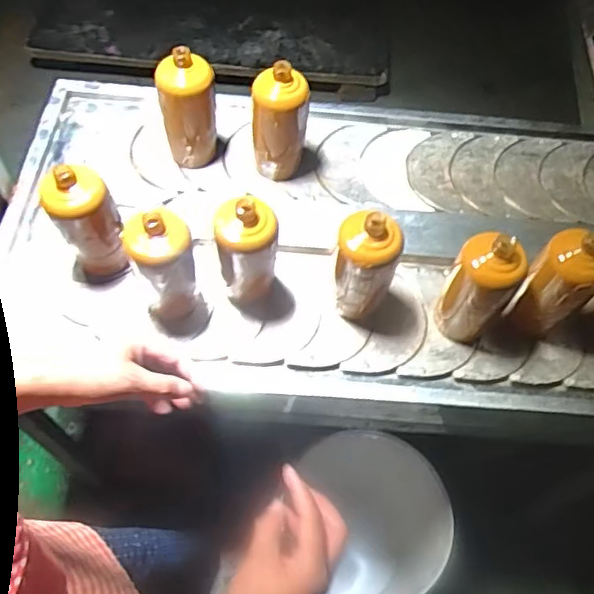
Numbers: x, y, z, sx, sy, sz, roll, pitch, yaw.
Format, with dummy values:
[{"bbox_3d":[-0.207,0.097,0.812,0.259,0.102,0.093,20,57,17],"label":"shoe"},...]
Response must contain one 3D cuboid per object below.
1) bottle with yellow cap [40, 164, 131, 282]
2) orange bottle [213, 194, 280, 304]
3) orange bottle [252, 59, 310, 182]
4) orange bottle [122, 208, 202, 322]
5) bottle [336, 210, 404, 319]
[{"bbox_3d":[-0.280,-0.107,0.774,0.076,0.179,0.089,-22,60,-12],"label":"bottle with yellow cap"},{"bbox_3d":[-0.060,-0.062,0.762,0.085,0.173,0.072,-8,58,-4],"label":"orange bottle"},{"bbox_3d":[-0.027,-0.272,0.895,0.089,0.184,0.080,-3,58,-1],"label":"orange bottle"},{"bbox_3d":[-0.167,-0.045,0.742,0.070,0.172,0.067,-17,59,-9],"label":"orange bottle"},{"bbox_3d":[0.091,-0.043,0.763,0.078,0.174,0.073,-1,58,1],"label":"bottle"}]

